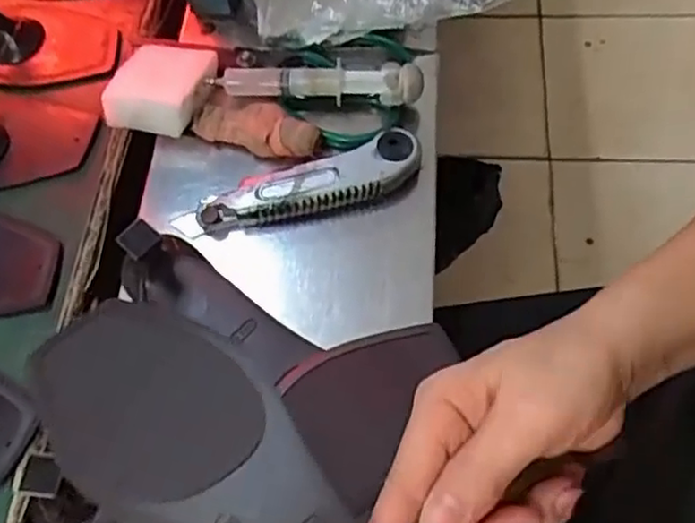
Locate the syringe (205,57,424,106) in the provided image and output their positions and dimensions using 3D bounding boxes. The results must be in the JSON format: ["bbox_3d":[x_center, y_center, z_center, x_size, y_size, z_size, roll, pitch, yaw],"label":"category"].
[{"bbox_3d":[-0.021,-0.124,0.474,0.142,0.023,0.023,5,64,8],"label":"syringe"}]

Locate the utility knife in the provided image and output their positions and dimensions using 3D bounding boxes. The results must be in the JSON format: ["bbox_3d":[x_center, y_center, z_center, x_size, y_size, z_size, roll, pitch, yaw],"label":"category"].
[{"bbox_3d":[-0.030,-0.047,0.446,0.157,0.019,0.036,-18,63,-4],"label":"utility knife"}]

